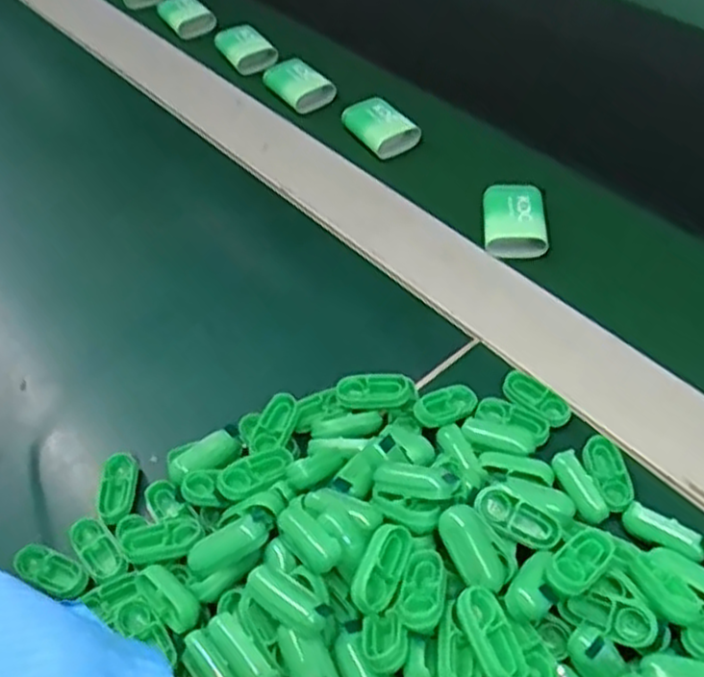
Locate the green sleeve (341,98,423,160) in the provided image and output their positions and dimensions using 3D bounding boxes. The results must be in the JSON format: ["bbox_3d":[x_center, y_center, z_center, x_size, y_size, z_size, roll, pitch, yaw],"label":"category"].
[{"bbox_3d":[0.018,-0.144,0.519,0.037,0.013,0.048,-30,53,-18],"label":"green sleeve"}]

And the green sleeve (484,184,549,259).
[{"bbox_3d":[0.095,-0.071,0.449,0.035,0.016,0.049,1,50,7],"label":"green sleeve"}]

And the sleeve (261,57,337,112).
[{"bbox_3d":[-0.039,-0.186,0.562,0.041,0.018,0.053,-24,51,-14],"label":"sleeve"}]

